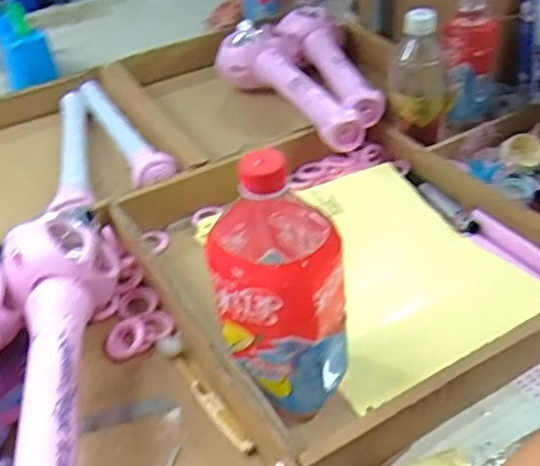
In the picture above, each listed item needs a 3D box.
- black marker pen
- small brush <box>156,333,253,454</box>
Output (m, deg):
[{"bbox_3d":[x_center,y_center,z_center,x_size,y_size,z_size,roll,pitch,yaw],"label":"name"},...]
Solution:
[{"bbox_3d":[0.189,-0.038,0.695,0.015,0.013,0.121,-17,41,-15],"label":"black marker pen"},{"bbox_3d":[-0.055,0.130,0.521,0.019,0.007,0.138,-26,44,-25],"label":"small brush"}]

